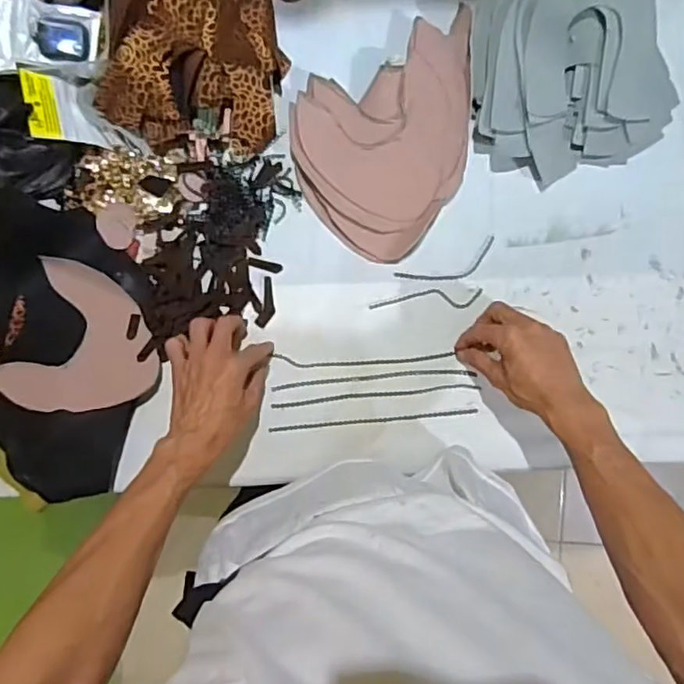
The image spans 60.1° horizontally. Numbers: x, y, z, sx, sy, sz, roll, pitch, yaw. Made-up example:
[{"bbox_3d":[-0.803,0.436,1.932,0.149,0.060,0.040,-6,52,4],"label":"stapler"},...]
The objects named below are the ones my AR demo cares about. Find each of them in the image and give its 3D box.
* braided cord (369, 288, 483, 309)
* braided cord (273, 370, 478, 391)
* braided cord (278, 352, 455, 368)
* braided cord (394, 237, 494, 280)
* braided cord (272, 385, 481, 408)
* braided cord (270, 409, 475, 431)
[{"bbox_3d":[0.096,-0.049,0.674,0.125,0.006,0.022,-1,90,2],"label":"braided cord"},{"bbox_3d":[0.034,0.042,0.670,0.223,0.005,0.011,-5,90,2],"label":"braided cord"},{"bbox_3d":[0.024,0.019,0.676,0.200,0.007,0.016,-2,90,2],"label":"braided cord"},{"bbox_3d":[0.122,-0.084,0.671,0.118,0.004,0.033,-21,89,2],"label":"braided cord"},{"bbox_3d":[0.038,0.061,0.673,0.234,0.007,0.008,-6,90,2],"label":"braided cord"},{"bbox_3d":[0.036,0.089,0.665,0.229,0.010,0.006,-5,90,2],"label":"braided cord"}]

